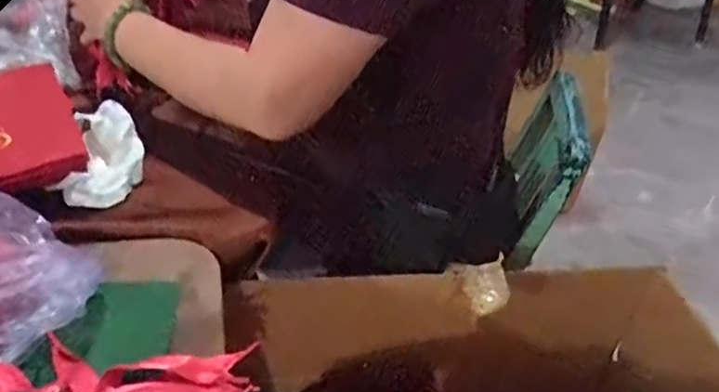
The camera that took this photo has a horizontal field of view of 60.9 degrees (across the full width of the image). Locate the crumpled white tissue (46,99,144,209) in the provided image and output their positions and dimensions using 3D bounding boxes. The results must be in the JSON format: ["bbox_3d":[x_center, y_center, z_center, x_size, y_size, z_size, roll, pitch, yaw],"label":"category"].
[{"bbox_3d":[-0.253,-0.044,0.603,0.072,0.042,0.115,10,36,3],"label":"crumpled white tissue"}]

